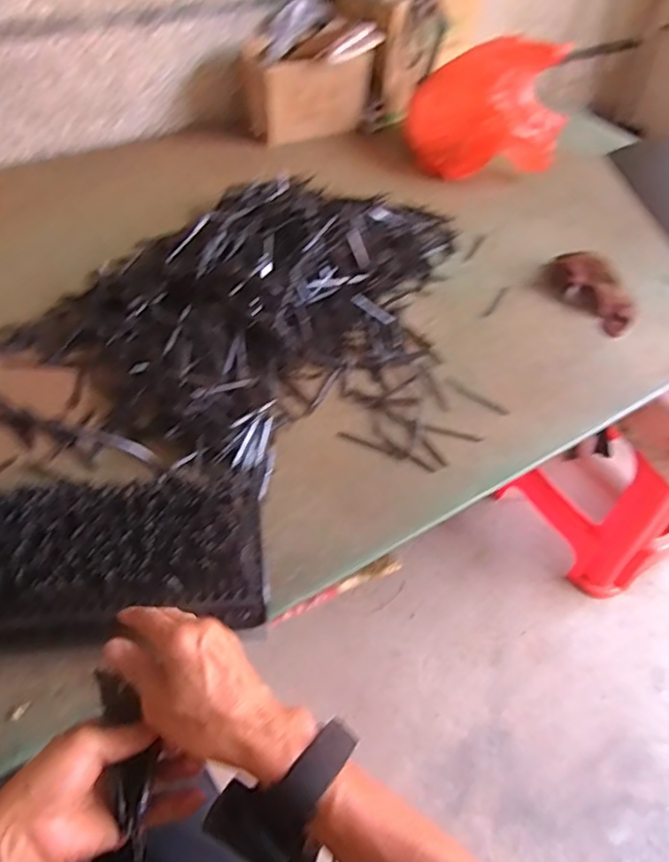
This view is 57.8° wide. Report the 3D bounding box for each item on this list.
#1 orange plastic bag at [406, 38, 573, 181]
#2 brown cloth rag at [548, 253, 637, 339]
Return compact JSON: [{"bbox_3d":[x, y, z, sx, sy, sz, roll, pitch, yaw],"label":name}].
[{"bbox_3d":[0.299,-0.643,1.217,0.286,0.193,0.245,5,49,0],"label":"orange plastic bag"},{"bbox_3d":[0.414,-0.229,0.962,0.093,0.046,0.186,-14,51,-15],"label":"brown cloth rag"}]

